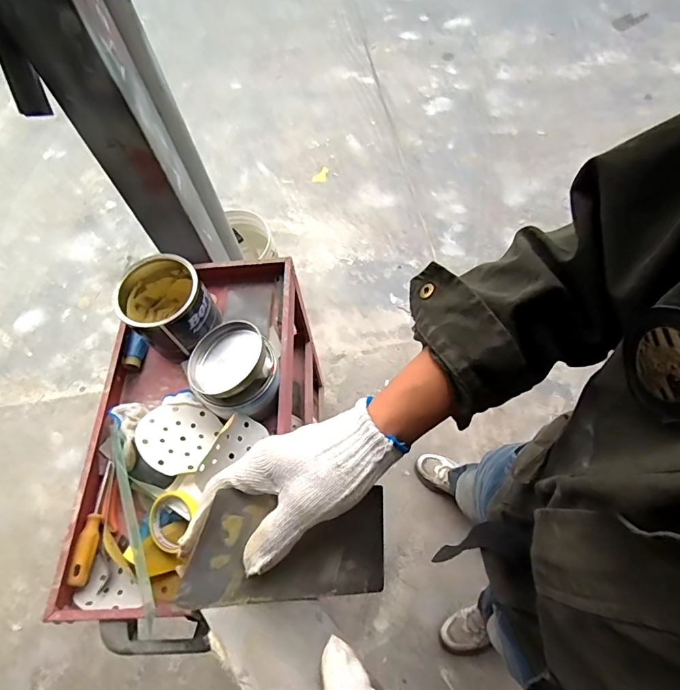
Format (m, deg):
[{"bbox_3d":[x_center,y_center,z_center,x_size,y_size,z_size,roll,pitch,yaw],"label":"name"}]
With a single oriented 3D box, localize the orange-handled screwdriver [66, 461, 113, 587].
[{"bbox_3d":[-0.409,0.290,0.735,0.023,0.030,0.189,-1,61,6],"label":"orange-handled screwdriver"}]

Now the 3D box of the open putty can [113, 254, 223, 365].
[{"bbox_3d":[-0.330,-0.077,0.861,0.149,0.146,0.162,-3,60,5],"label":"open putty can"}]

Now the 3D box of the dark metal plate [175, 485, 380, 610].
[{"bbox_3d":[-0.034,0.140,0.312,0.139,0.006,0.069,5,74,-19],"label":"dark metal plate"}]

